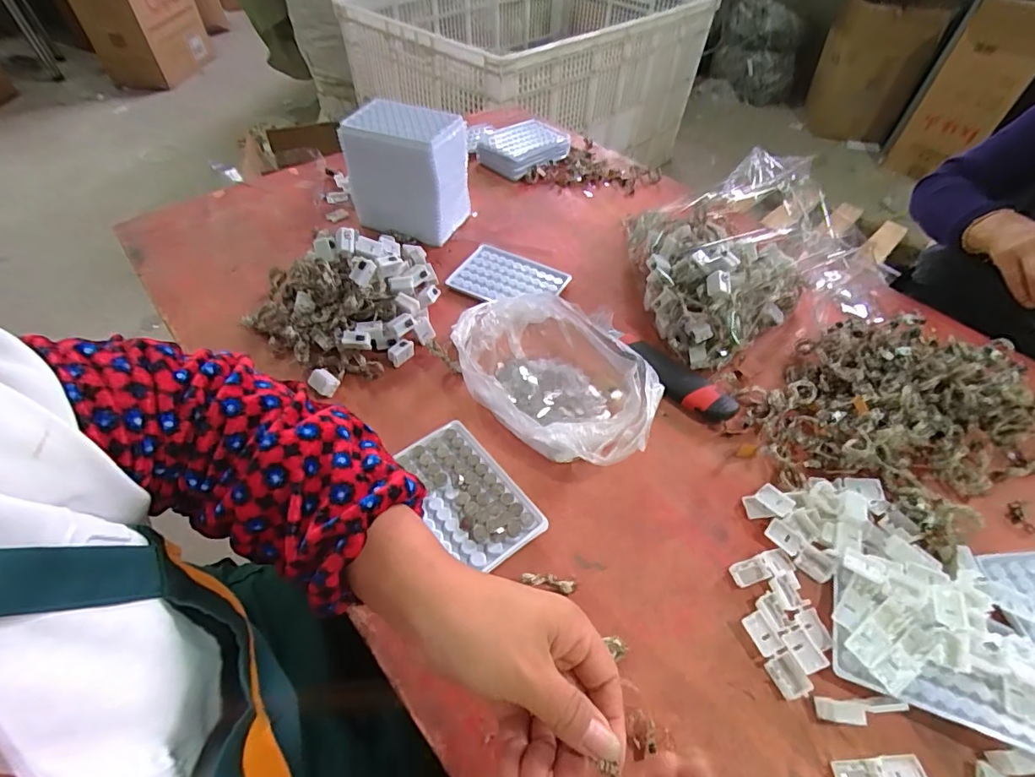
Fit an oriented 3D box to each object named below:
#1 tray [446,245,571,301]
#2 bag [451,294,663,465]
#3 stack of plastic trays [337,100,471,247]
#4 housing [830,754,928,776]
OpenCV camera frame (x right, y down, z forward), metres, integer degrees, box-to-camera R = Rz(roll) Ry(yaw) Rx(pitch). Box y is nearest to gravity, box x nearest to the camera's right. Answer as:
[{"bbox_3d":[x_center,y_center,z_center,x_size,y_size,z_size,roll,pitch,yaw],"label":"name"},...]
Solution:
[{"bbox_3d":[-0.011,-0.133,0.589,0.123,0.011,0.088,25,53,16],"label":"tray"},{"bbox_3d":[0.036,-0.011,0.465,0.212,0.061,0.135,39,57,25],"label":"bag"},{"bbox_3d":[-0.142,-0.278,0.624,0.132,0.133,0.099,17,53,11],"label":"stack of plastic trays"},{"bbox_3d":[0.230,0.245,0.305,0.057,0.007,0.020,1,50,-4],"label":"housing"}]

